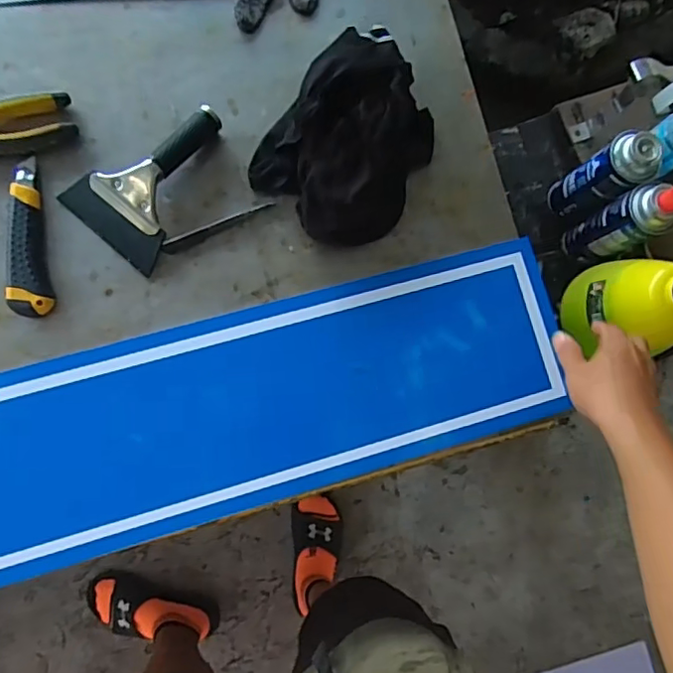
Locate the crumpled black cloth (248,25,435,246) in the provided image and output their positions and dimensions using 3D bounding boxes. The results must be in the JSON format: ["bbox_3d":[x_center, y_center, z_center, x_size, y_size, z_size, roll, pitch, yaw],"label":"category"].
[{"bbox_3d":[0.025,-0.213,0.598,0.168,0.079,0.221,38,80,-2],"label":"crumpled black cloth"}]

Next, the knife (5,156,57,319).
[{"bbox_3d":[-0.317,-0.101,0.573,0.041,0.024,0.160,-4,84,-8],"label":"knife"}]

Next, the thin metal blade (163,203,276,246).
[{"bbox_3d":[-0.128,-0.125,0.606,0.125,0.006,0.009,-23,87,-9],"label":"thin metal blade"}]

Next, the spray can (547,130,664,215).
[{"bbox_3d":[0.359,-0.214,0.757,0.059,0.172,0.061,1,83,-7],"label":"spray can"}]

